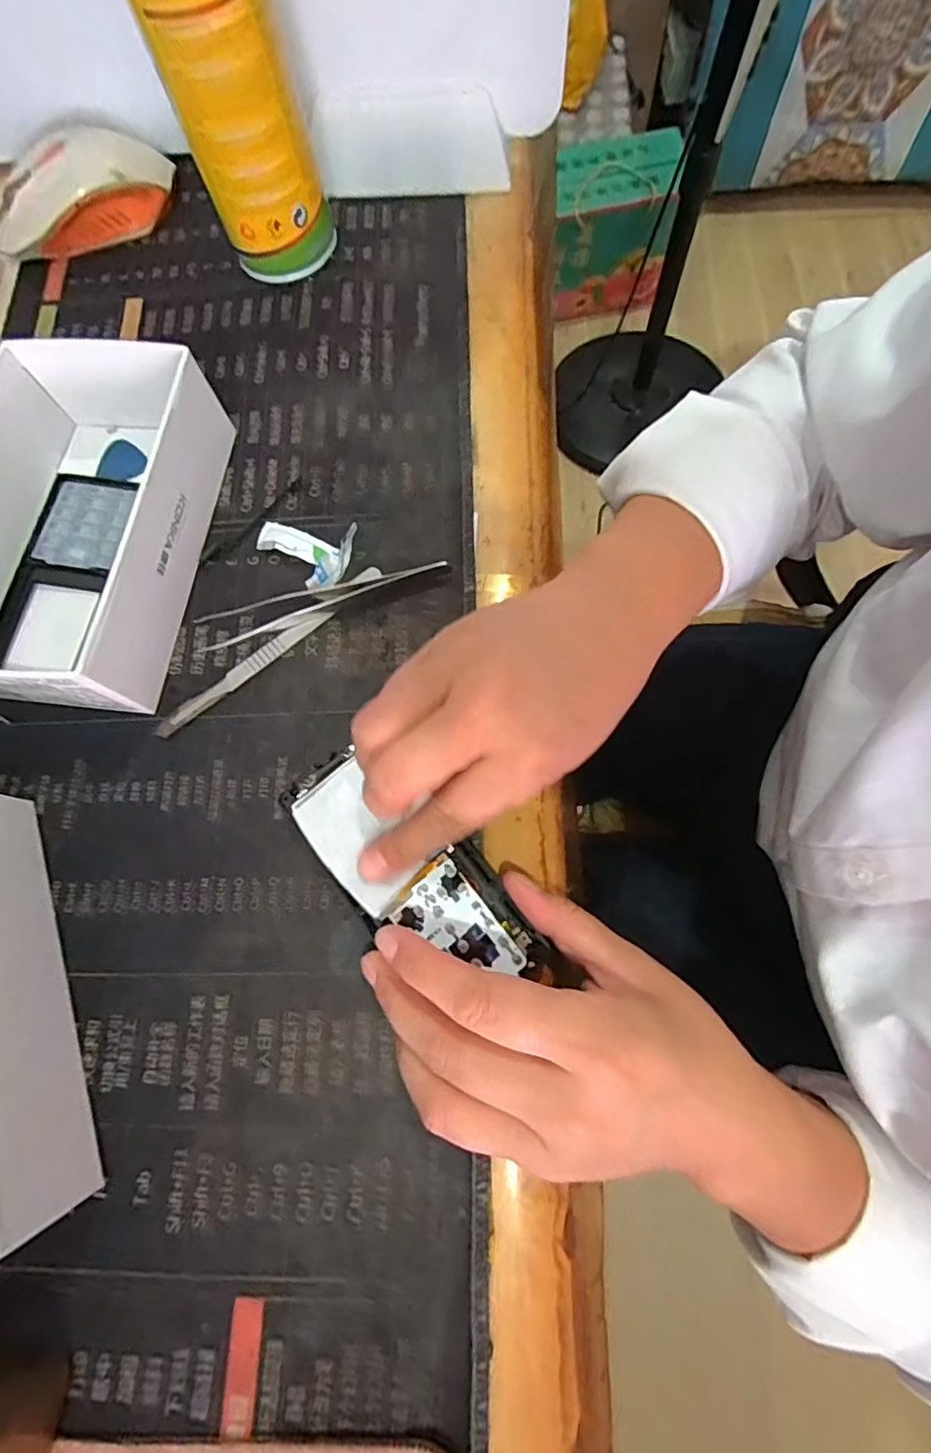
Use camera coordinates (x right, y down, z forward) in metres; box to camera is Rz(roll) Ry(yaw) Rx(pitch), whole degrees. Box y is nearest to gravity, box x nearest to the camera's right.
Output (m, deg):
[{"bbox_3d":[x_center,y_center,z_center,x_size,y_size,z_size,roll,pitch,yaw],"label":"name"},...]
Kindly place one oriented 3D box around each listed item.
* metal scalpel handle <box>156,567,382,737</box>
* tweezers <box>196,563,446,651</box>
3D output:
[{"bbox_3d":[-0.097,-0.040,0.291,0.131,0.006,0.012,-40,83,-8],"label":"metal scalpel handle"},{"bbox_3d":[-0.073,-0.066,0.294,0.123,0.014,0.019,-18,73,-3],"label":"tweezers"}]

